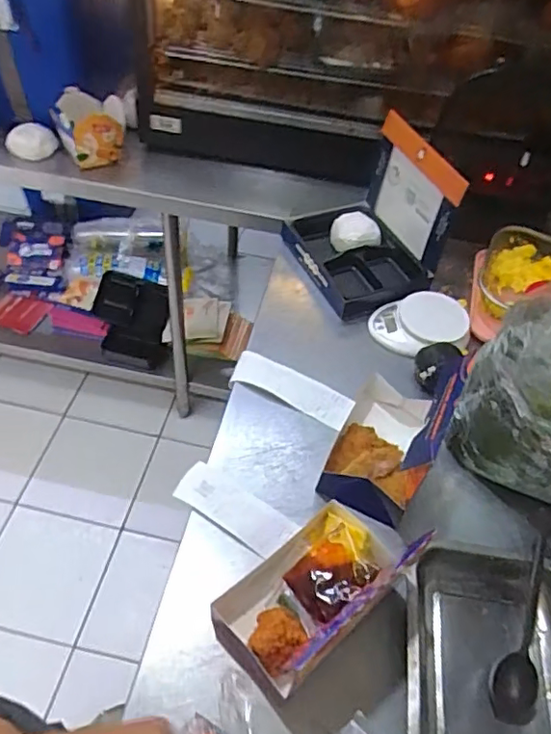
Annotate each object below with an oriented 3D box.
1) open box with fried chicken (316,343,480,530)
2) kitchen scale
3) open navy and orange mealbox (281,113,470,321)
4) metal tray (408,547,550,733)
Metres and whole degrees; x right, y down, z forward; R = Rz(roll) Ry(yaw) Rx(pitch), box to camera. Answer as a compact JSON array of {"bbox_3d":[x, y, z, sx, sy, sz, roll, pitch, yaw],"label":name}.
[{"bbox_3d":[0.139,0.070,0.684,0.107,0.153,0.185,24,53,14],"label":"open box with fried chicken"},{"bbox_3d":[0.222,-0.065,0.883,0.145,0.042,0.115,-6,52,-10],"label":"kitchen scale"},{"bbox_3d":[0.152,-0.244,0.914,0.194,0.211,0.238,-21,56,-21],"label":"open navy and orange mealbox"},{"bbox_3d":[0.224,0.322,0.578,0.188,0.048,0.258,6,51,-1],"label":"metal tray"}]

